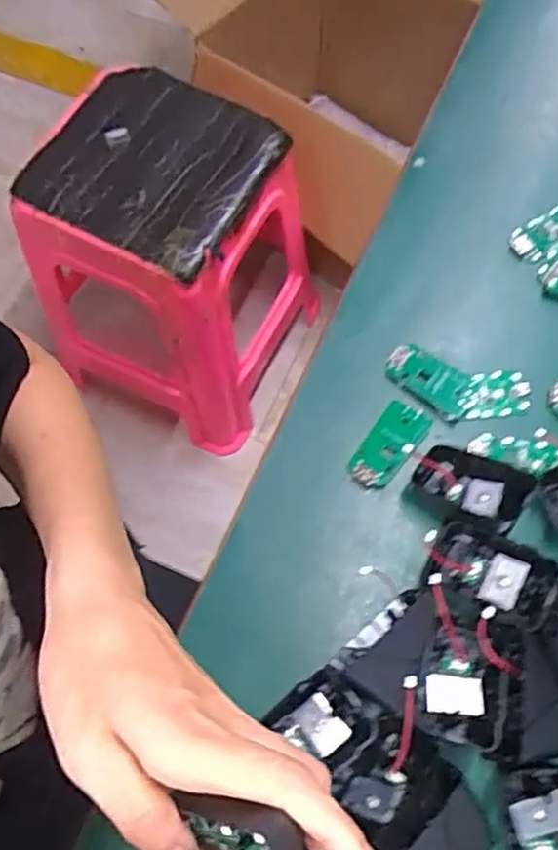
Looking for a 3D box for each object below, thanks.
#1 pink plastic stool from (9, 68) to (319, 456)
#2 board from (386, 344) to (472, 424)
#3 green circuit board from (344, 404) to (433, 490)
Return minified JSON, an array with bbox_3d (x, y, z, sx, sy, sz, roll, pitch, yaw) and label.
[{"bbox_3d":[-0.153,-0.236,1.084,0.309,0.487,0.329,25,69,13],"label":"pink plastic stool"},{"bbox_3d":[0.104,-0.032,0.459,0.060,0.005,0.032,38,72,17],"label":"board"},{"bbox_3d":[0.073,0.012,0.442,0.030,0.004,0.063,34,71,16],"label":"green circuit board"}]

